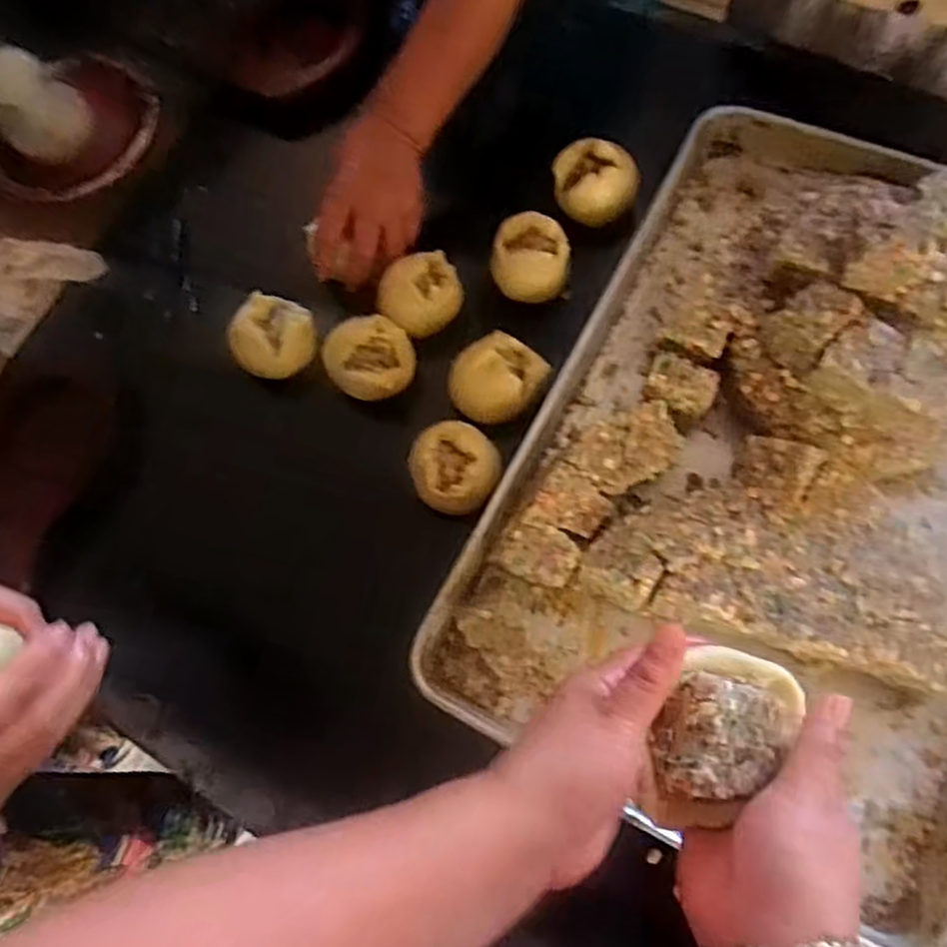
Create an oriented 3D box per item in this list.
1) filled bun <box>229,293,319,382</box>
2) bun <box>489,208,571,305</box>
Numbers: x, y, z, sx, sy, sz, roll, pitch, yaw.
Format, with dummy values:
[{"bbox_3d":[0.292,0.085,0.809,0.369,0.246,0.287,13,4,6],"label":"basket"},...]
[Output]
[{"bbox_3d":[-0.182,-0.124,0.676,0.079,0.043,0.079,-27,69,-9],"label":"filled bun"},{"bbox_3d":[0.053,-0.198,0.676,0.068,0.050,0.064,12,69,7],"label":"bun"}]

